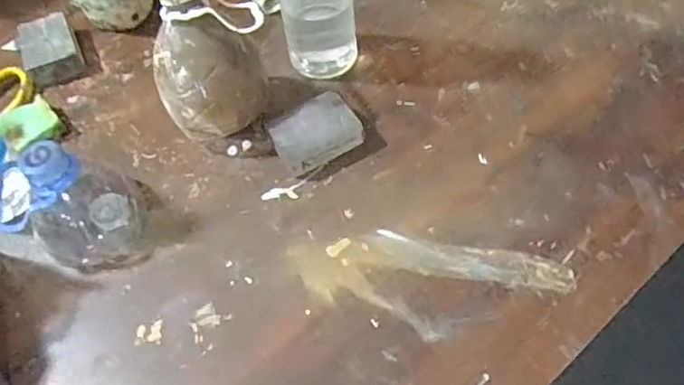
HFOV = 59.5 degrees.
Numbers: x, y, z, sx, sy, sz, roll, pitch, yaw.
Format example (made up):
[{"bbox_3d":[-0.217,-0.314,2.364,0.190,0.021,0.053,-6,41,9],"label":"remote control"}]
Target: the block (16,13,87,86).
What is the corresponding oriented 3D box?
[{"bbox_3d":[-0.276,-0.134,0.569,0.049,0.026,0.067,-24,60,-10],"label":"block"}]

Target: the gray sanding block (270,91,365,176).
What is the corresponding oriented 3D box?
[{"bbox_3d":[-0.021,-0.048,0.496,0.067,0.027,0.050,-30,61,-13],"label":"gray sanding block"}]

